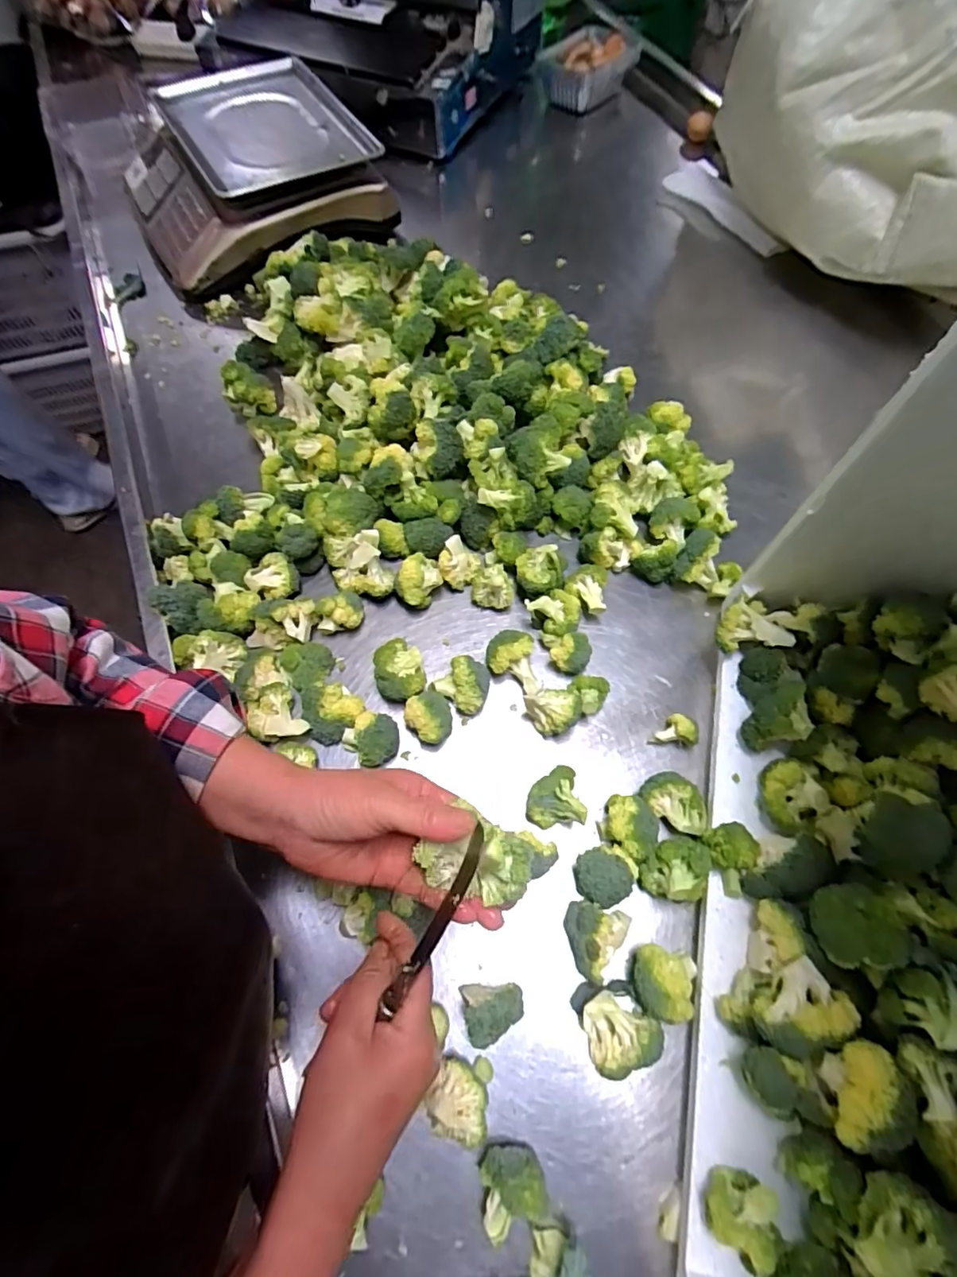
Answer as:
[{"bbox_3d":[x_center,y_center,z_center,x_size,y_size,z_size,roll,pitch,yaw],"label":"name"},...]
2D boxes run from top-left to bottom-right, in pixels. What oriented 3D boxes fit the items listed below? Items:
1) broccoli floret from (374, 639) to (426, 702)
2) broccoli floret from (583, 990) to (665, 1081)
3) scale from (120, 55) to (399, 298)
[{"bbox_3d":[-0.075,0.031,0.531,0.049,0.040,0.064,-13,66,-6],"label":"broccoli floret"},{"bbox_3d":[0.106,0.291,0.405,0.050,0.035,0.050,0,66,0],"label":"broccoli floret"},{"bbox_3d":[-0.337,-0.684,0.790,0.329,0.102,0.334,-27,69,-11],"label":"scale"}]

